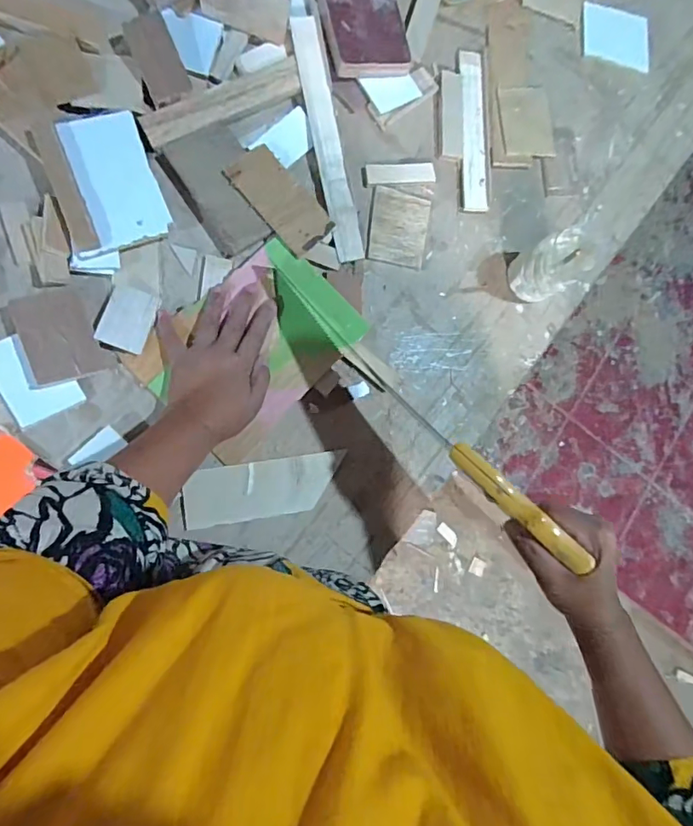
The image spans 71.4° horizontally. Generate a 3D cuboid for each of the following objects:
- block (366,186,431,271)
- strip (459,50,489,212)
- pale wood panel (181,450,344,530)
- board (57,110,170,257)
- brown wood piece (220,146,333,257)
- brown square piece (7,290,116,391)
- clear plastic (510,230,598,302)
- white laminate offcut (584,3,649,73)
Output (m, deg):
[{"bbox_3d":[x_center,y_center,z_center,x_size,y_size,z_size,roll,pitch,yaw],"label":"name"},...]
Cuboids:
[{"bbox_3d":[0.062,-0.221,0.577,0.070,0.006,0.088,9,82,-11],"label":"block"},{"bbox_3d":[0.158,-0.353,0.599,0.033,0.008,0.200,-2,85,-12],"label":"strip"},{"bbox_3d":[-0.088,0.083,0.528,0.171,0.004,0.062,-7,94,-14],"label":"pale wood panel"},{"bbox_3d":[-0.239,-0.235,0.492,0.083,0.007,0.133,-20,92,-19],"label":"board"},{"bbox_3d":[-0.074,-0.233,0.529,0.060,0.004,0.117,-46,100,-13],"label":"brown wood piece"},{"bbox_3d":[-0.287,-0.076,0.481,0.077,0.013,0.087,-21,97,-25],"label":"brown square piece"},{"bbox_3d":[0.246,-0.172,0.574,0.065,0.099,0.065,1,84,-11],"label":"clear plastic"},{"bbox_3d":[0.371,-0.515,0.658,0.100,0.004,0.079,-1,84,-12],"label":"white laminate offcut"}]

